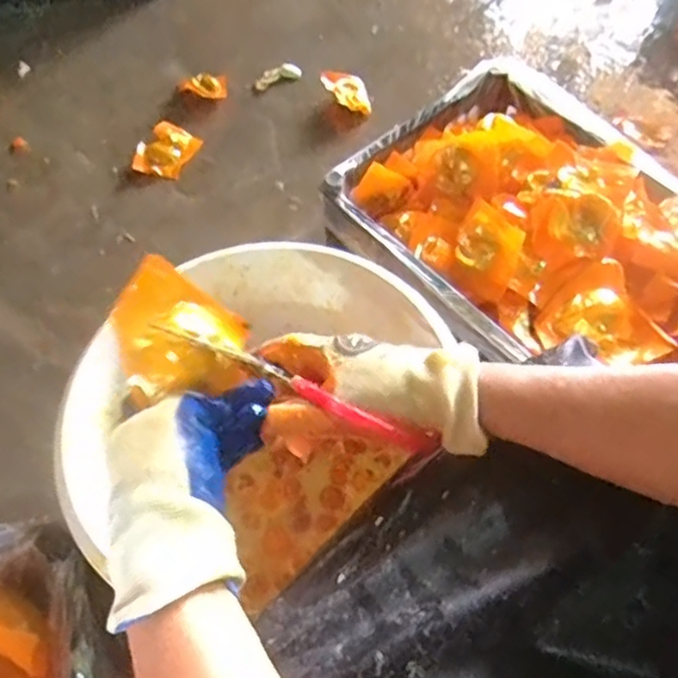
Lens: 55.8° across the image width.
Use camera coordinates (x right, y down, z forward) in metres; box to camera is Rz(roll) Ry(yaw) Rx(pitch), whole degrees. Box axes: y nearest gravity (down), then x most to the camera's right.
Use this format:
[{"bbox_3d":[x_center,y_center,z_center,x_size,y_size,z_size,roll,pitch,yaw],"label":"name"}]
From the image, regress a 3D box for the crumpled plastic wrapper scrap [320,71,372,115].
[{"bbox_3d":[0.015,-0.449,1.161,0.059,0.021,0.125,-27,62,-12],"label":"crumpled plastic wrapper scrap"}]

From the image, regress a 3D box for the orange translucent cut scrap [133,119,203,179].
[{"bbox_3d":[-0.302,-0.328,1.119,0.098,0.019,0.107,27,65,18],"label":"orange translucent cut scrap"}]

